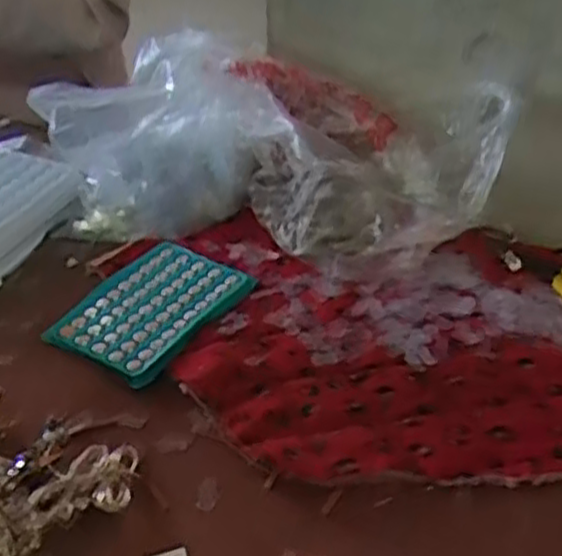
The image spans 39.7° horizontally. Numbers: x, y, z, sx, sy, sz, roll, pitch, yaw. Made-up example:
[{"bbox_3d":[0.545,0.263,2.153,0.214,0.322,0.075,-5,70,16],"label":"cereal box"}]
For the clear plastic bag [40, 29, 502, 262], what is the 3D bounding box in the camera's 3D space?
[{"bbox_3d":[0.000,-0.096,0.596,0.317,0.124,0.114,7,38,9],"label":"clear plastic bag"}]

